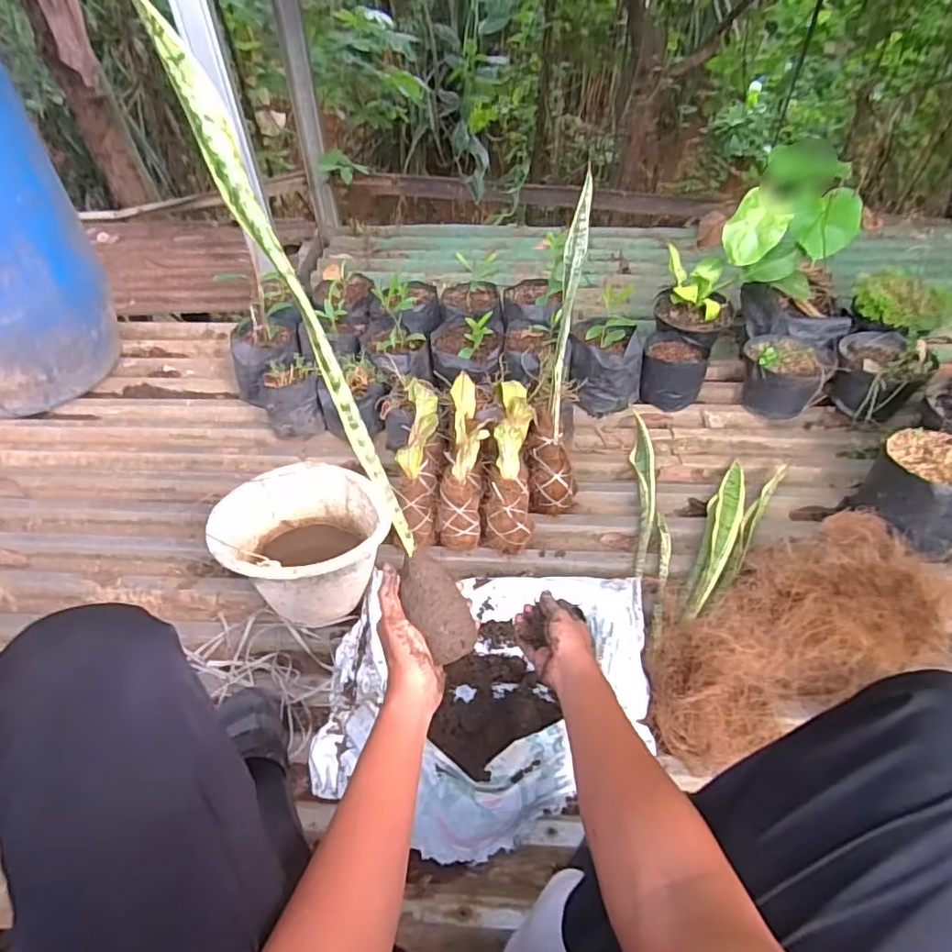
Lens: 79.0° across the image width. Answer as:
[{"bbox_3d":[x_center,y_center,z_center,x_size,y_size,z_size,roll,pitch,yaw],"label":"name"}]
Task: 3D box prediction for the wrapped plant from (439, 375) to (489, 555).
[{"bbox_3d":[-0.023,-0.037,1.008,0.078,0.078,0.322,2,71,-1],"label":"wrapped plant"}]

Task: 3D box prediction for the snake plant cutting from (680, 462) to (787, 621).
[{"bbox_3d":[0.422,0.096,0.983,0.083,0.035,0.389,28,54,22],"label":"snake plant cutting"}]

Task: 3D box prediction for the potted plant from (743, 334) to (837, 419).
[{"bbox_3d":[0.640,-0.206,1.213,0.164,0.150,0.172,19,48,20],"label":"potted plant"}]

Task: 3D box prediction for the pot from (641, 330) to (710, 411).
[{"bbox_3d":[0.425,-0.226,1.255,0.130,0.118,0.130,11,46,13],"label":"pot"}]

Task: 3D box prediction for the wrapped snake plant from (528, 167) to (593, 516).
[{"bbox_3d":[0.152,-0.203,0.982,0.091,0.550,0.096,5,17,2],"label":"wrapped snake plant"}]

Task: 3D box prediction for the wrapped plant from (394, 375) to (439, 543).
[{"bbox_3d":[-0.103,-0.035,1.022,0.072,0.091,0.317,1,71,-3],"label":"wrapped plant"}]

